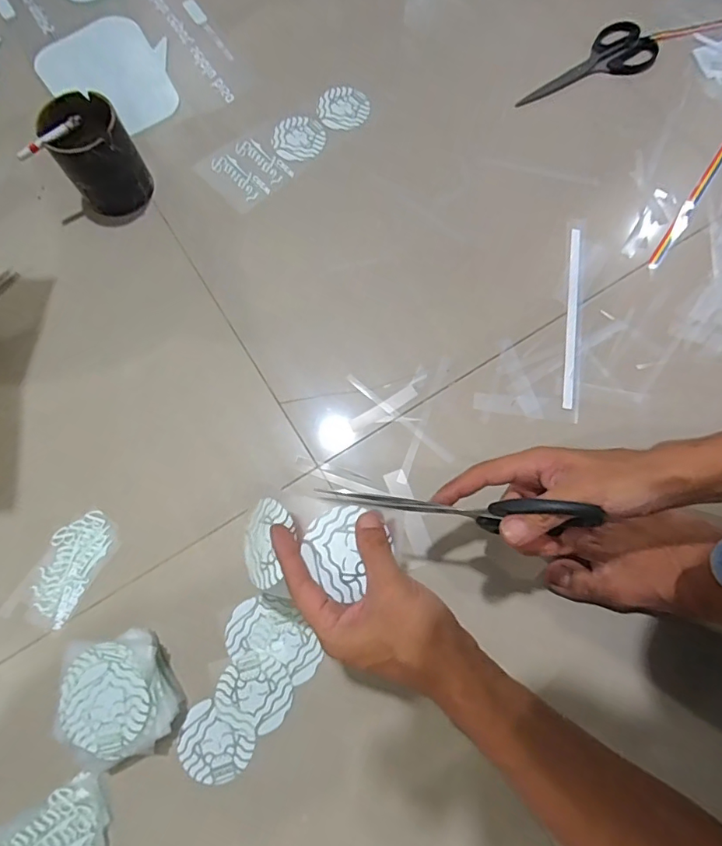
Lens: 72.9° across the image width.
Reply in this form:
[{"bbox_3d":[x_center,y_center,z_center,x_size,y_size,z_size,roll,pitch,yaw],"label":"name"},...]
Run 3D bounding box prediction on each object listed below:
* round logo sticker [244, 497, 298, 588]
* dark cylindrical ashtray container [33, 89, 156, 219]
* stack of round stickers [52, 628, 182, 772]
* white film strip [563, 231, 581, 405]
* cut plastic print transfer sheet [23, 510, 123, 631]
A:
[{"bbox_3d":[-0.075,0.094,0.387,0.052,0.005,0.066,20,95,46],"label":"round logo sticker"},{"bbox_3d":[-0.291,-0.298,0.545,0.077,0.095,0.086,-32,77,-8],"label":"dark cylindrical ashtray container"},{"bbox_3d":[-0.212,0.237,0.429,0.091,0.039,0.099,-20,76,-5],"label":"stack of round stickers"},{"bbox_3d":[0.233,-0.121,0.542,0.014,0.004,0.214,8,75,3],"label":"white film strip"},{"bbox_3d":[-0.284,0.141,0.476,0.057,0.004,0.112,28,77,8],"label":"cut plastic print transfer sheet"}]

